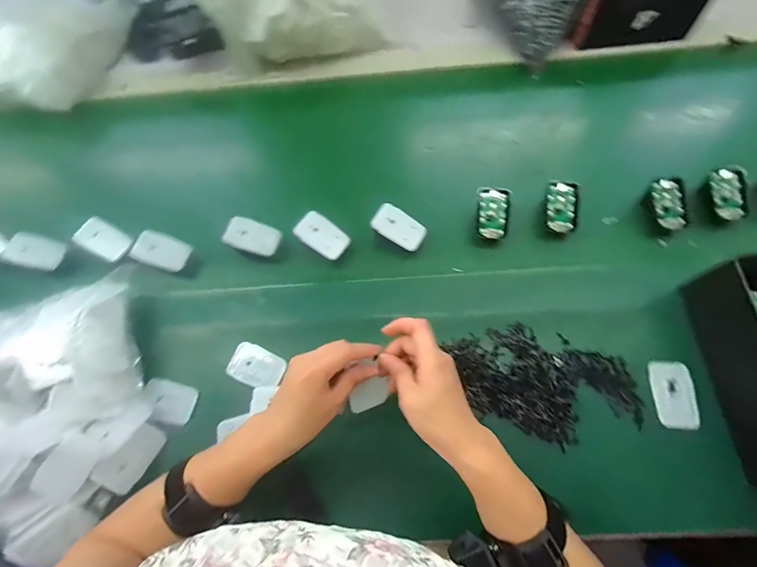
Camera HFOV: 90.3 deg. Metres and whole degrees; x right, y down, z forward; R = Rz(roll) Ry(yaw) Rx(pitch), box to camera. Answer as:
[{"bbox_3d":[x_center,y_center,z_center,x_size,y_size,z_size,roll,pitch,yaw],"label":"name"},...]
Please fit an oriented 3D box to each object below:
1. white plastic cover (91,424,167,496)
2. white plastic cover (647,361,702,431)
[{"bbox_3d":[-0.268,0.190,0.411,0.042,0.009,0.068,50,56,-22],"label":"white plastic cover"},{"bbox_3d":[0.341,0.128,0.434,0.044,0.008,0.075,1,66,4],"label":"white plastic cover"}]

